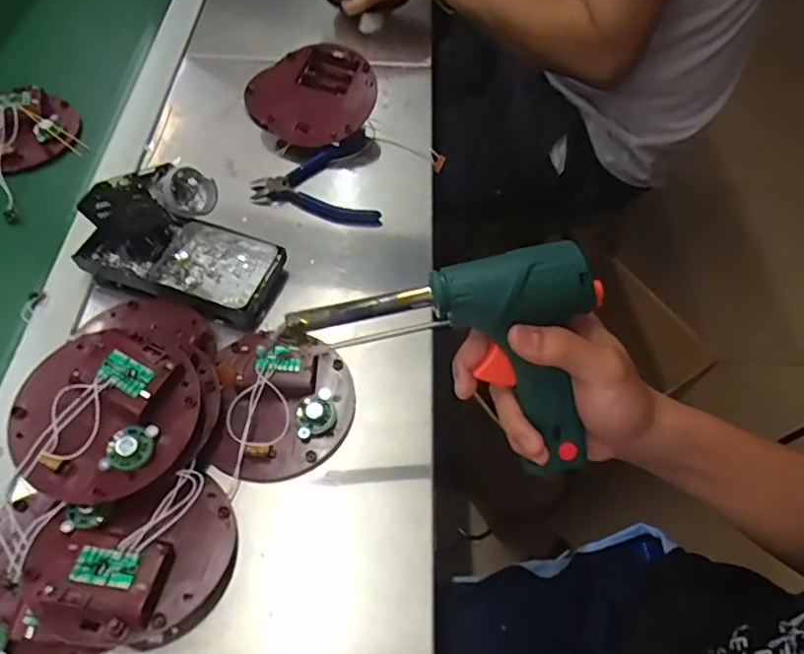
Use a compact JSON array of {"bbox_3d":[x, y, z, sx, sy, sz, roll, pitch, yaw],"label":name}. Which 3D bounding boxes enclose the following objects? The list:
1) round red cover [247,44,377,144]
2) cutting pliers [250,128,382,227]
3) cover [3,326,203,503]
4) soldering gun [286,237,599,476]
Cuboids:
[{"bbox_3d":[-0.101,-0.246,0.619,0.145,0.021,0.113,-11,70,10],"label":"round red cover"},{"bbox_3d":[-0.090,-0.150,0.585,0.120,0.020,0.130,-8,59,-7],"label":"cutting pliers"},{"bbox_3d":[-0.203,0.052,0.389,0.120,0.026,0.117,1,58,-2],"label":"cover"},{"bbox_3d":[0.042,-0.006,0.342,0.188,0.120,0.044,23,22,-11],"label":"soldering gun"}]

